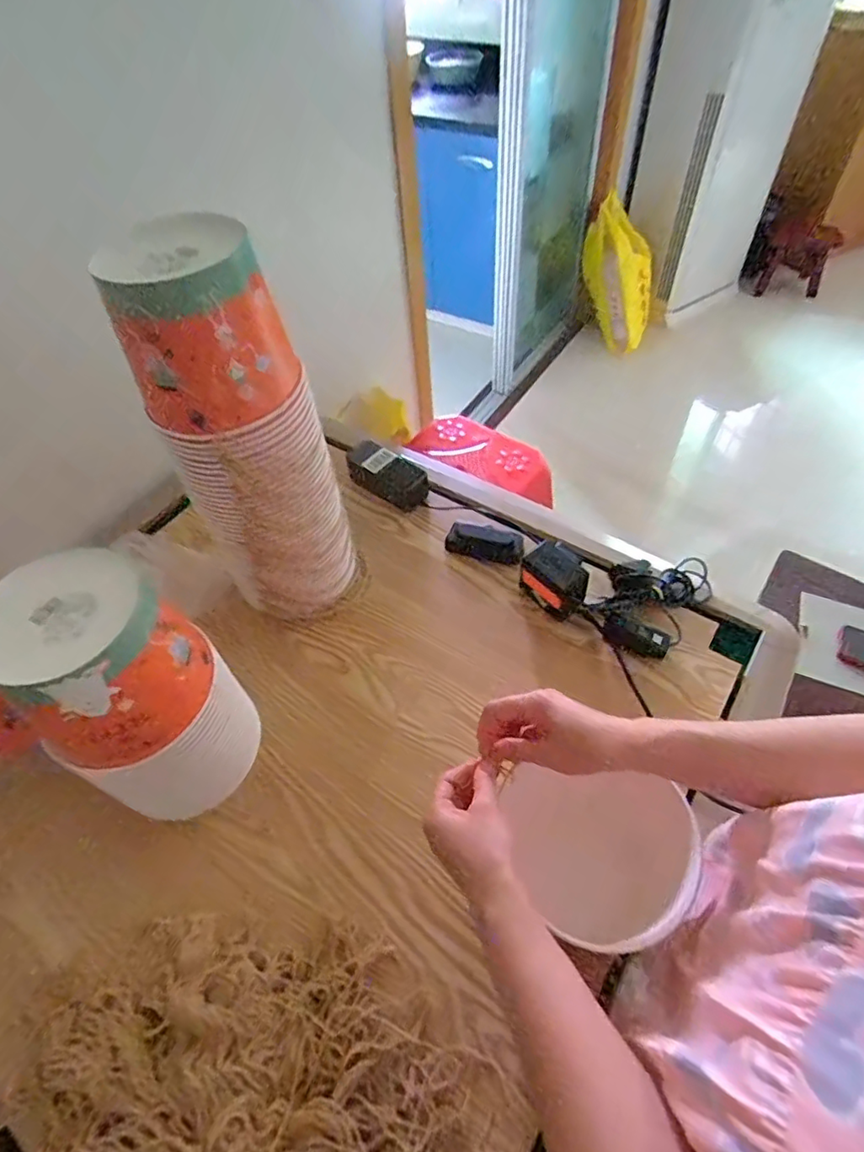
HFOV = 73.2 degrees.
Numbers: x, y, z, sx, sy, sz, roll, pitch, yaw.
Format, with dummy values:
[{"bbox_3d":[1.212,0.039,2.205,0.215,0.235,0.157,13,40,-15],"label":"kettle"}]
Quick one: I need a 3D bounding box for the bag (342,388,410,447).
[{"bbox_3d":[-0.121,-0.369,1.349,0.137,0.086,0.074,15,55,14],"label":"bag"}]

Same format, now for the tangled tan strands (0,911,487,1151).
[{"bbox_3d":[-0.157,0.410,0.459,0.349,0.064,0.297,36,63,27],"label":"tangled tan strands"}]

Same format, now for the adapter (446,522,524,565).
[{"bbox_3d":[0.075,-0.048,0.818,0.106,0.024,0.050,14,55,14],"label":"adapter"}]

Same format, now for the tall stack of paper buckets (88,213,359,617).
[{"bbox_3d":[-0.191,-0.123,0.637,0.158,0.437,0.128,-20,54,-11],"label":"tall stack of paper buckets"}]

